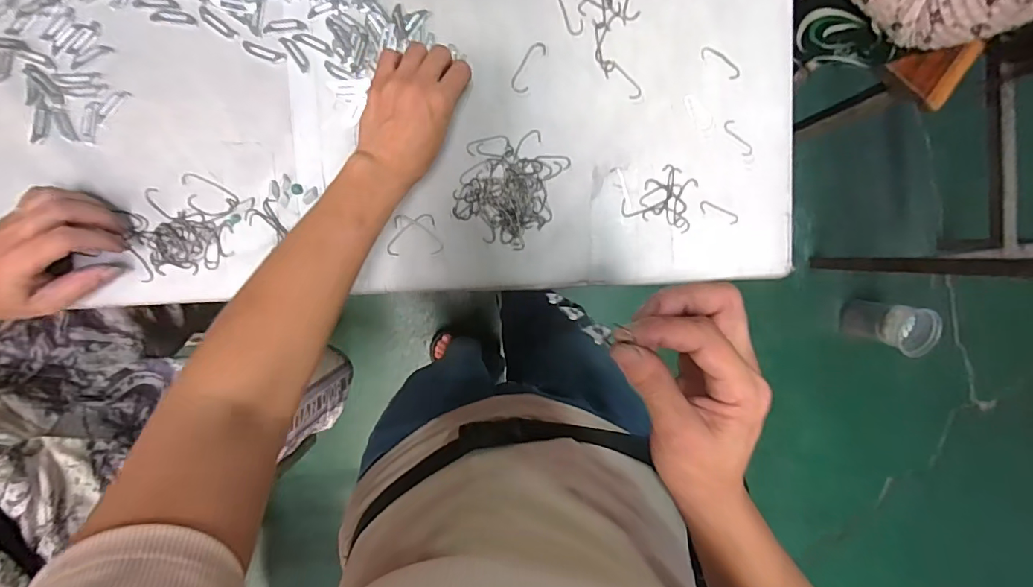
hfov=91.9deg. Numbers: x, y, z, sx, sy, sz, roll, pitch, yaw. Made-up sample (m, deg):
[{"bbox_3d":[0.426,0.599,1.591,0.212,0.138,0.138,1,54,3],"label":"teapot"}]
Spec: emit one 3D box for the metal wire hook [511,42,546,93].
[{"bbox_3d":[0.011,-0.206,0.456,0.017,0.004,0.048,27,91,-8],"label":"metal wire hook"}]

